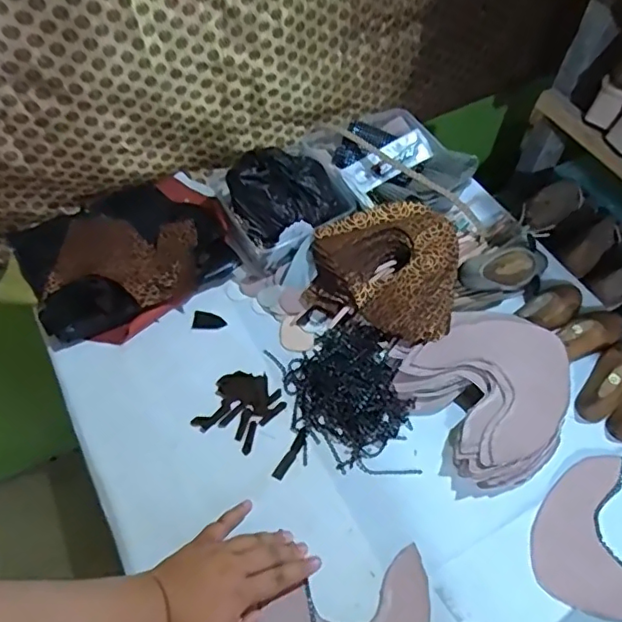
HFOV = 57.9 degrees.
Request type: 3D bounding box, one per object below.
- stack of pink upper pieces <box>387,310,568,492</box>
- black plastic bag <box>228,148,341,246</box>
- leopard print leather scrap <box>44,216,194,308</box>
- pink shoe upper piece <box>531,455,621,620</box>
[{"bbox_3d":[0.212,0.093,0.664,0.178,0.061,0.187,-29,61,-22],"label":"stack of pink upper pieces"},{"bbox_3d":[-0.031,-0.159,0.766,0.143,0.077,0.110,-23,59,-19],"label":"black plastic bag"},{"bbox_3d":[-0.242,-0.063,0.747,0.189,0.048,0.139,7,55,1],"label":"leopard print leather scrap"},{"bbox_3d":[0.309,0.247,0.598,0.158,0.004,0.162,-15,56,-12],"label":"pink shoe upper piece"}]

